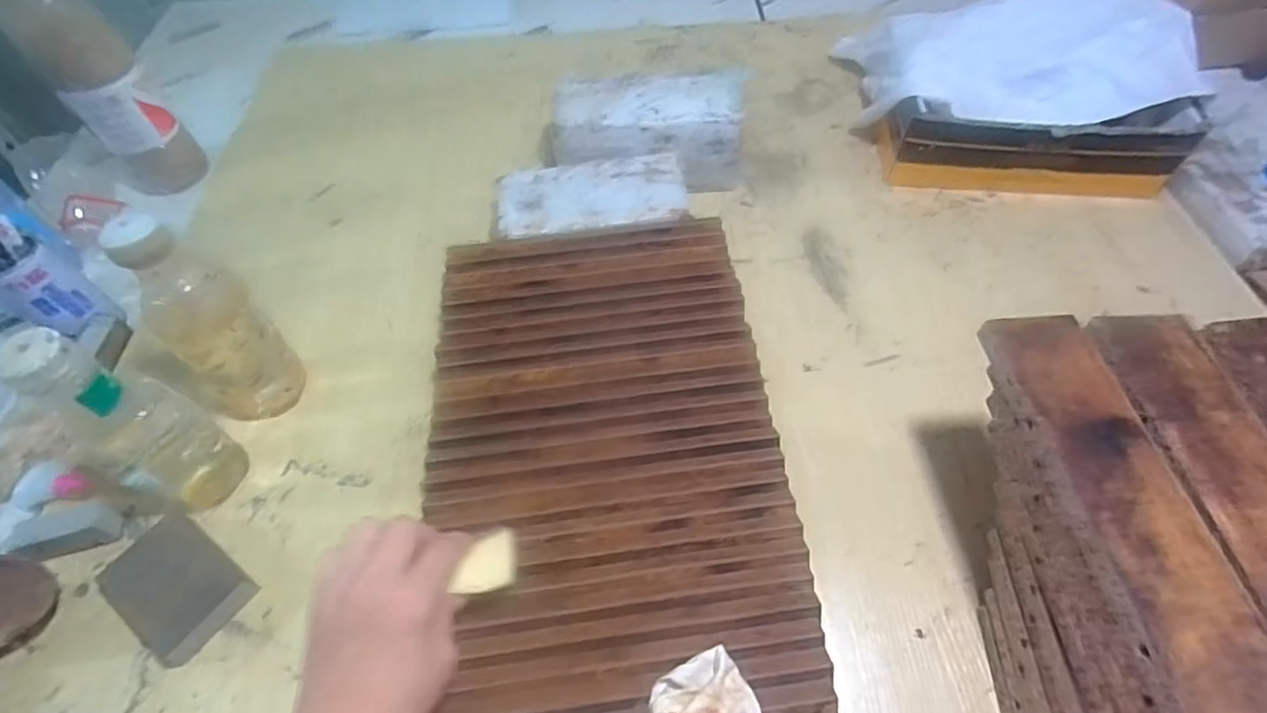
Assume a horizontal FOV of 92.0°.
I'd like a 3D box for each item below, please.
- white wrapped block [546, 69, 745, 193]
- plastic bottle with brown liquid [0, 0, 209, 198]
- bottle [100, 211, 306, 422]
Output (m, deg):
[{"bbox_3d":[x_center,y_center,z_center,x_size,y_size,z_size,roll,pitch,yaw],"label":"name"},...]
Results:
[{"bbox_3d":[0.015,-0.250,0.703,0.220,0.102,0.102,-6,56,-3],"label":"white wrapped block"},{"bbox_3d":[-0.599,-0.314,0.679,0.095,0.301,0.087,38,65,23],"label":"plastic bottle with brown liquid"},{"bbox_3d":[-0.348,-0.024,0.501,0.060,0.203,0.083,38,65,23],"label":"bottle"}]

